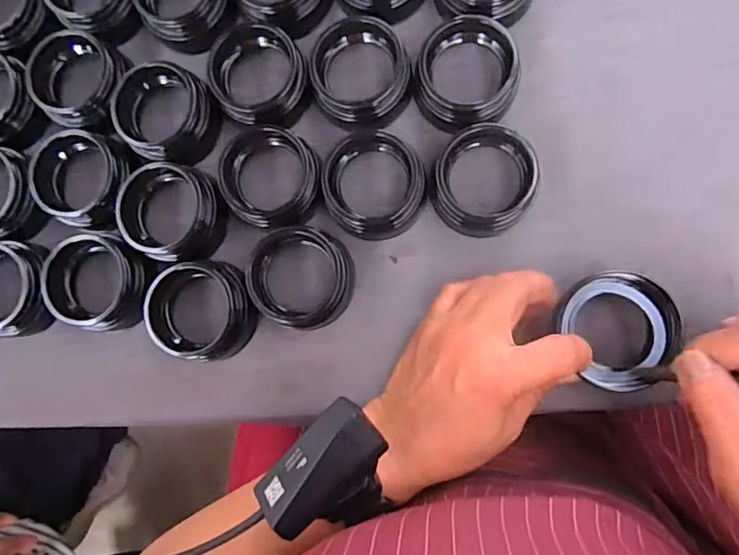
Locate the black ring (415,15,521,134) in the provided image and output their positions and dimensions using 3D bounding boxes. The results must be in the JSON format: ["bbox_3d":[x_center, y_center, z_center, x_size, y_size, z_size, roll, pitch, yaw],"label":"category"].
[{"bbox_3d":[0.063,-0.130,0.337,0.066,0.036,0.059,-40,82,2],"label":"black ring"}]

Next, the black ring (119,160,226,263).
[{"bbox_3d":[-0.131,-0.043,0.353,0.062,0.034,0.058,-1,85,7],"label":"black ring"}]

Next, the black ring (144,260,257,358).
[{"bbox_3d":[-0.110,0.020,0.346,0.067,0.035,0.063,-1,85,7],"label":"black ring"}]

